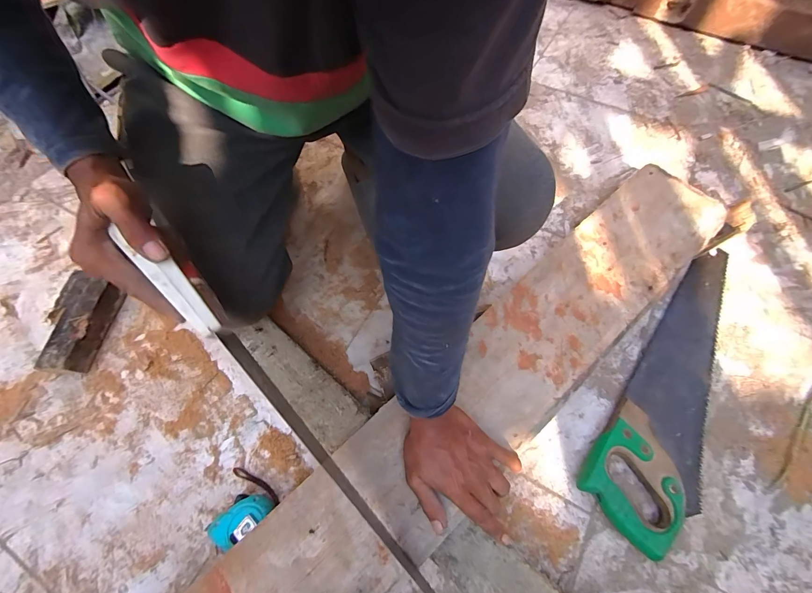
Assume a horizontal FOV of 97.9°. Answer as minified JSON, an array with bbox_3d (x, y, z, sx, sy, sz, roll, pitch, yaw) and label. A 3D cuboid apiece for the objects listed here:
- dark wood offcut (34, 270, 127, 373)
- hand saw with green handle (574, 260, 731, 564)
[{"bbox_3d":[-0.514,0.041,0.563,0.071,0.049,0.160,0,63,1],"label":"dark wood offcut"},{"bbox_3d":[0.409,0.119,0.514,0.121,0.032,0.474,36,69,17],"label":"hand saw with green handle"}]

